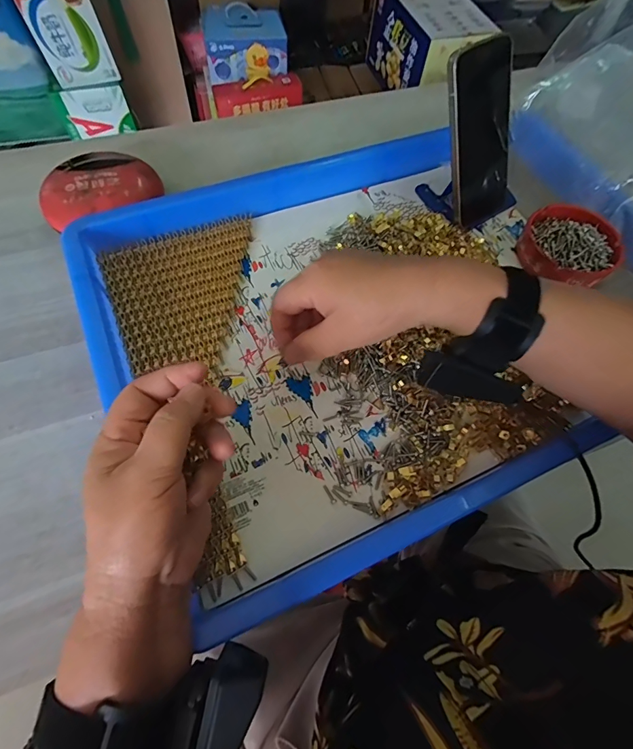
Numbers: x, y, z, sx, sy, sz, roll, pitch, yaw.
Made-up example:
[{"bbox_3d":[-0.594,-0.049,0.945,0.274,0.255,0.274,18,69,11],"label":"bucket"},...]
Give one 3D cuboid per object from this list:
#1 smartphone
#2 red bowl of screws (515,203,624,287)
[{"bbox_3d":[0.164,-0.243,0.400,0.078,0.143,0.017,-34,39,-17],"label":"smartphone"},{"bbox_3d":[0.263,-0.134,0.413,0.093,0.030,0.095,2,63,-3],"label":"red bowl of screws"}]

